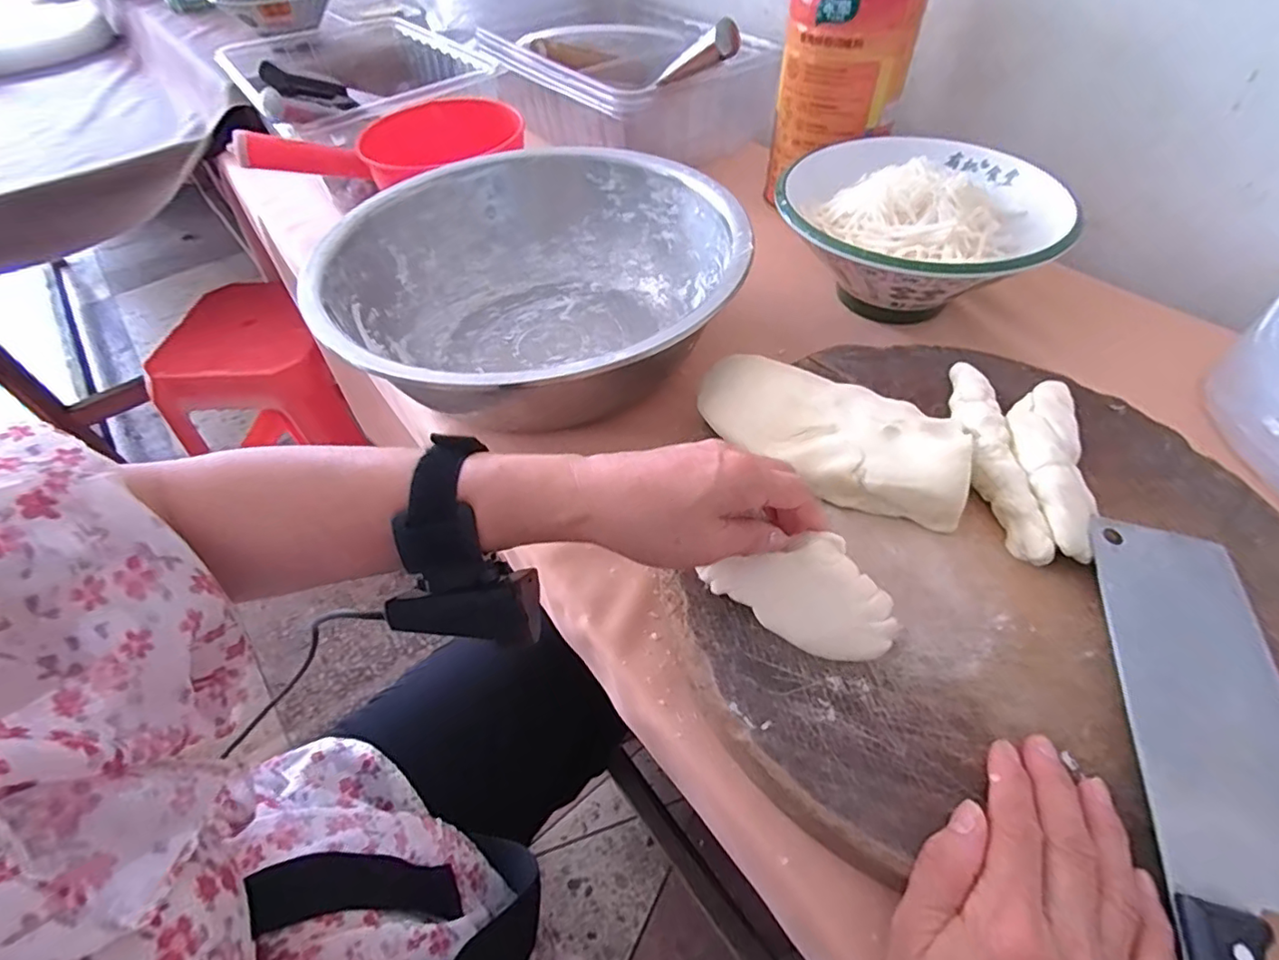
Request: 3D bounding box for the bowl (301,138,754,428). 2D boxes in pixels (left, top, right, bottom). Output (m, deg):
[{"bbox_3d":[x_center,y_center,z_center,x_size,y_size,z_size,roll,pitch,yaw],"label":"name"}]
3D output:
[{"bbox_3d":[-0.085,-0.160,0.503,0.318,0.108,0.339,-2,50,2],"label":"bowl"}]

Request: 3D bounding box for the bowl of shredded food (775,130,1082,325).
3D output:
[{"bbox_3d":[0.238,-0.215,0.524,0.227,0.106,0.231,-2,50,2],"label":"bowl of shredded food"}]

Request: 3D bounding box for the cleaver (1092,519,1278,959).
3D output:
[{"bbox_3d":[0.252,0.141,0.241,0.078,0.016,0.288,11,52,12],"label":"cleaver"}]

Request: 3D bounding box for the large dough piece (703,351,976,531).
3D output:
[{"bbox_3d":[0.118,-0.033,0.379,0.186,0.036,0.080,31,58,25],"label":"large dough piece"}]

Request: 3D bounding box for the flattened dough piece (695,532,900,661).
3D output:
[{"bbox_3d":[0.085,0.055,0.302,0.092,0.011,0.056,31,91,31],"label":"flattened dough piece"}]

